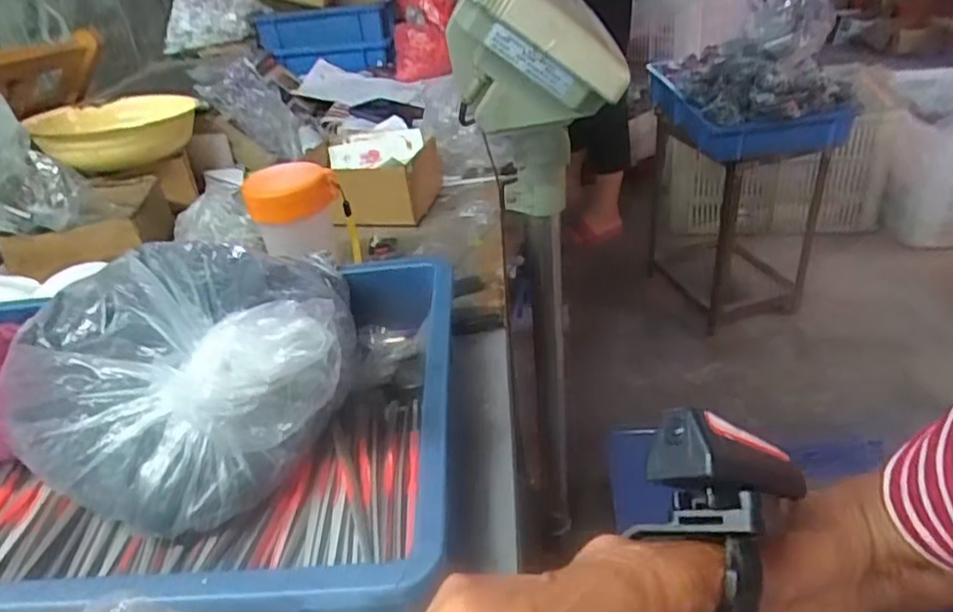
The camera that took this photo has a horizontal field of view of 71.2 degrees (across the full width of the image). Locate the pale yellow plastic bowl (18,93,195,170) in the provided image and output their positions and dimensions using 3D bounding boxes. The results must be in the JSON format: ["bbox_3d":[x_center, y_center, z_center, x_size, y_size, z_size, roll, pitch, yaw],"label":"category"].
[{"bbox_3d":[-0.470,-0.229,0.870,0.151,0.059,0.192,23,44,36],"label":"pale yellow plastic bowl"}]

